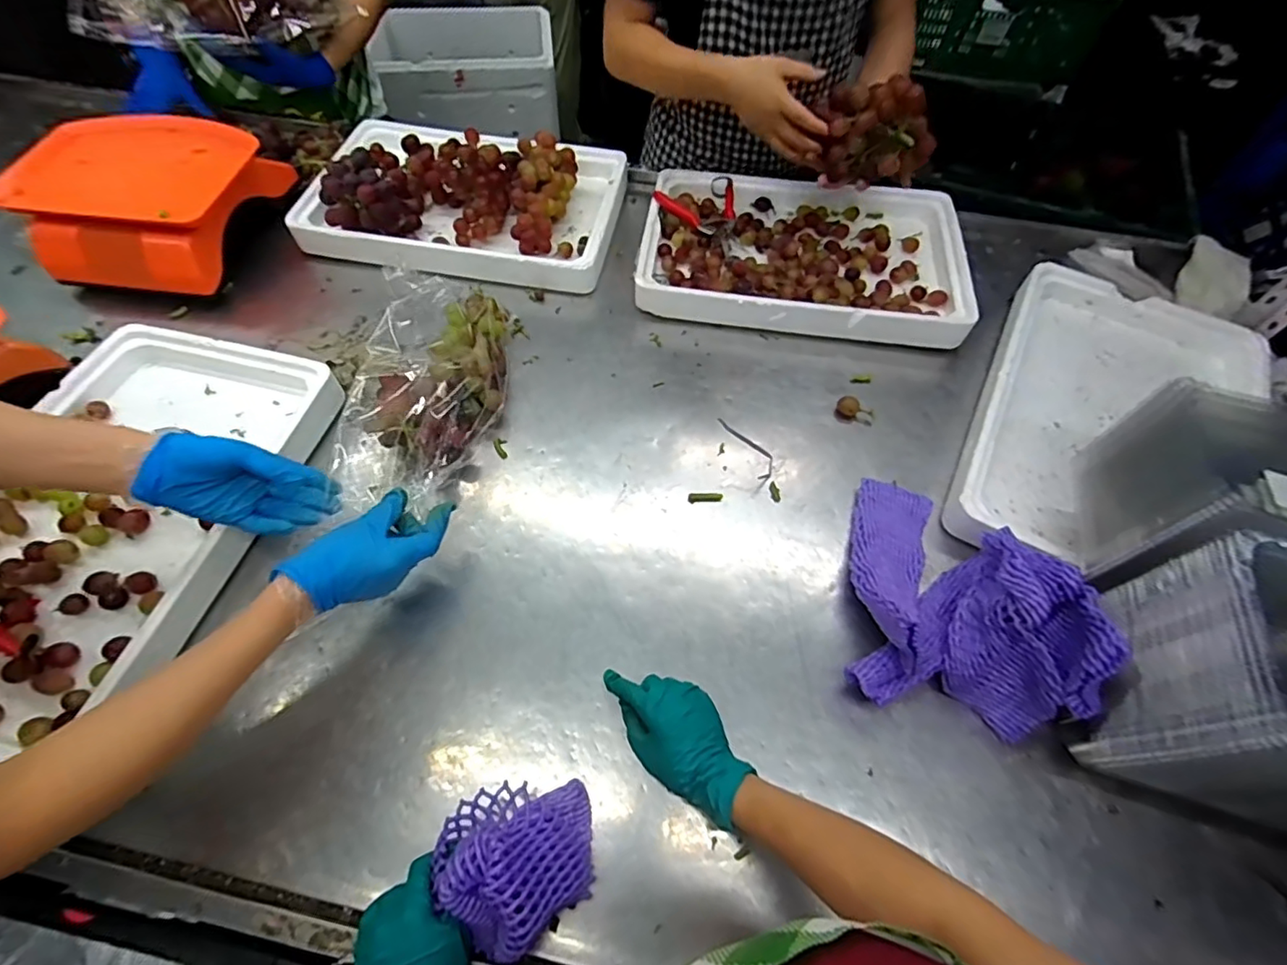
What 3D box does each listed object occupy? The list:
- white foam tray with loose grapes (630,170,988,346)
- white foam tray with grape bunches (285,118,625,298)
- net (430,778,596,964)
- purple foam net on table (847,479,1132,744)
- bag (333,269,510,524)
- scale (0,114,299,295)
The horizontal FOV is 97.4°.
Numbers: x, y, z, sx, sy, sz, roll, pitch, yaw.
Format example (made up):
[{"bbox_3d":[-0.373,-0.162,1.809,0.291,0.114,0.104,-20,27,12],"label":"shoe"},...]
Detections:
[{"bbox_3d":[0.257,-0.383,0.918,0.502,0.054,0.355,8,59,3],"label":"white foam tray with loose grapes"},{"bbox_3d":[-0.282,-0.468,0.896,0.477,0.099,0.339,8,59,3],"label":"white foam tray with grape bunches"},{"bbox_3d":[-0.097,0.299,0.458,0.117,0.094,0.110,-30,63,-17],"label":"net"},{"bbox_3d":[0.308,0.092,0.544,0.185,0.130,0.244,13,59,6],"label":"purple foam net on table"},{"bbox_3d":[-0.267,-0.120,0.684,0.185,0.102,0.295,-5,59,-5],"label":"bag"},{"bbox_3d":[-0.722,-0.420,0.827,0.300,0.101,0.294,2,59,-1],"label":"scale"}]

